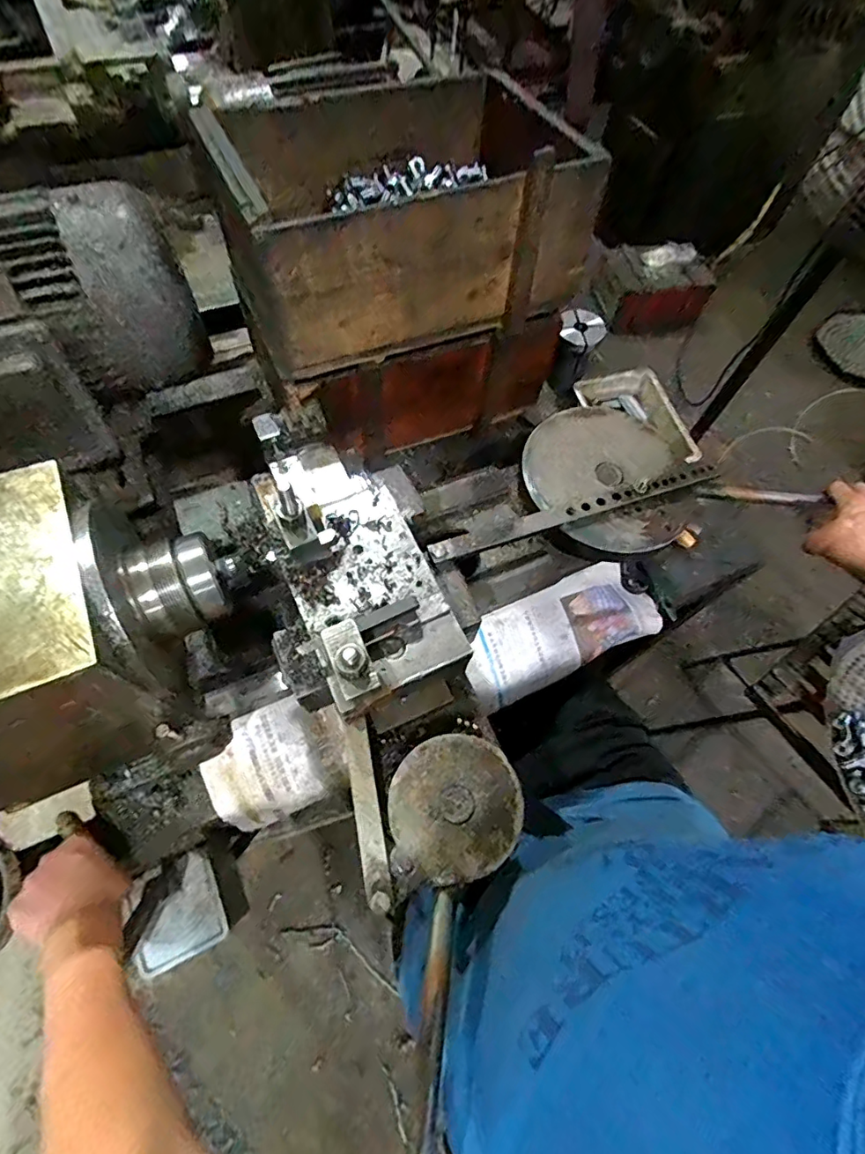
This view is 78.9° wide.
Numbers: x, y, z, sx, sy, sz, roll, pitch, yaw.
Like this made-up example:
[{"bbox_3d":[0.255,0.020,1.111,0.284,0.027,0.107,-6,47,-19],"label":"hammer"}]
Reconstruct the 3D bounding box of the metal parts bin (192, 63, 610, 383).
[{"bbox_3d":[-0.036,-0.402,0.571,0.349,0.144,0.263,-20,66,-14],"label":"metal parts bin"}]

